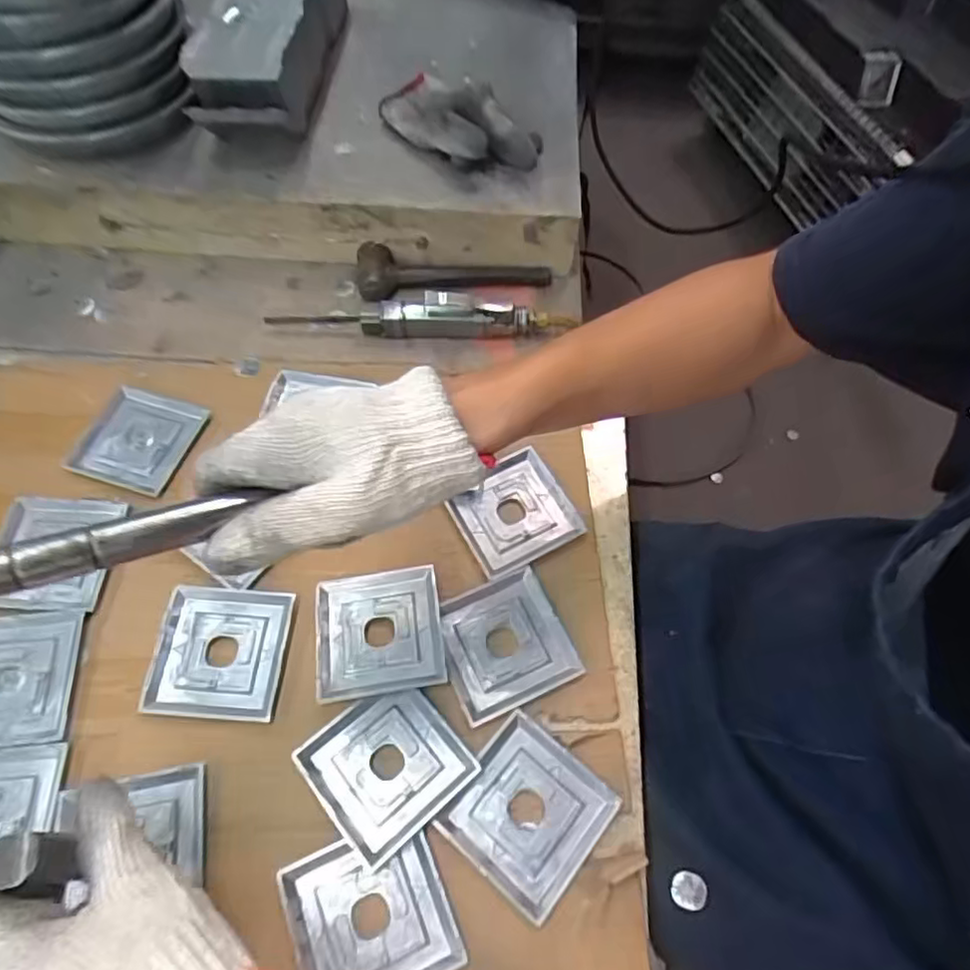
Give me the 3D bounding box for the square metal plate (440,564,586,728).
[{"bbox_3d":[0.013,0.114,0.466,0.087,0.009,0.088,-22,62,-13],"label":"square metal plate"}]

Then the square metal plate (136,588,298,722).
[{"bbox_3d":[-0.189,0.119,0.455,0.090,0.013,0.089,4,60,1],"label":"square metal plate"}]

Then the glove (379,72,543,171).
[{"bbox_3d":[-0.024,-0.359,0.619,0.177,0.044,0.084,37,66,18],"label":"glove"}]

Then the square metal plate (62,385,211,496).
[{"bbox_3d":[-0.296,-0.039,0.543,0.097,0.011,0.088,17,61,9],"label":"square metal plate"}]

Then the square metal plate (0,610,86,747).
[{"bbox_3d":[-0.336,0.137,0.449,0.089,0.009,0.089,-5,60,-4],"label":"square metal plate"}]

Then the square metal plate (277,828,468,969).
[{"bbox_3d":[-0.069,0.260,0.383,0.090,0.007,0.090,-20,62,-13],"label":"square metal plate"}]

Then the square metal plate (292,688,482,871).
[{"bbox_3d":[-0.065,0.185,0.423,0.089,0.010,0.088,-35,66,-20],"label":"square metal plate"}]

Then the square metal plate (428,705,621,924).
[{"bbox_3d":[0.028,0.211,0.413,0.088,0.008,0.089,36,65,18],"label":"square metal plate"}]

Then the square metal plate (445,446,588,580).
[{"bbox_3d":[0.023,0.021,0.513,0.089,0.014,0.087,-26,63,-15],"label":"square metal plate"}]

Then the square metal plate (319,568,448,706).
[{"bbox_3d":[-0.077,0.106,0.462,0.090,0.012,0.088,-7,60,-5],"label":"square metal plate"}]

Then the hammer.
[{"bbox_3d":[-0.031,-0.210,0.631,0.188,0.038,0.043,-2,60,-2],"label":"hammer"}]

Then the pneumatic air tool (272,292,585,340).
[{"bbox_3d":[-0.063,-0.160,0.598,0.277,0.047,0.030,3,60,0],"label":"pneumatic air tool"}]

